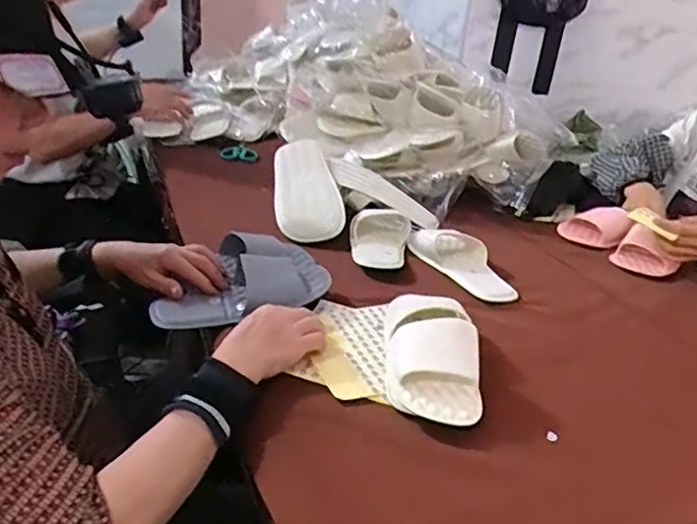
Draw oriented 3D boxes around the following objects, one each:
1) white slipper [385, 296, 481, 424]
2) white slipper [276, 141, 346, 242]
[{"bbox_3d":[0.096,0.092,0.673,0.104,0.062,0.212,7,27,2],"label":"white slipper"},{"bbox_3d":[-0.075,-0.127,0.994,0.106,0.043,0.236,-2,51,-15],"label":"white slipper"}]

